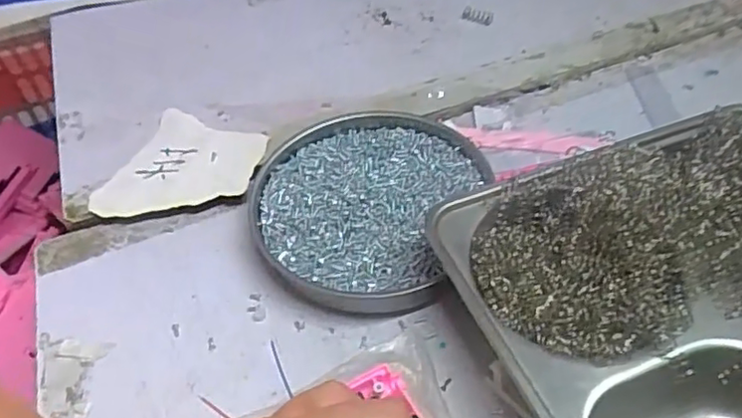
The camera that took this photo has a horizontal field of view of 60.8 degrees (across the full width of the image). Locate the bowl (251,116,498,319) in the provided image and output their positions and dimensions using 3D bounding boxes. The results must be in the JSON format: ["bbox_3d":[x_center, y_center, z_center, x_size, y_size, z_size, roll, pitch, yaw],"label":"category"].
[{"bbox_3d":[-0.005,-0.006,0.370,0.123,0.019,0.133,-3,48,3],"label":"bowl"}]

